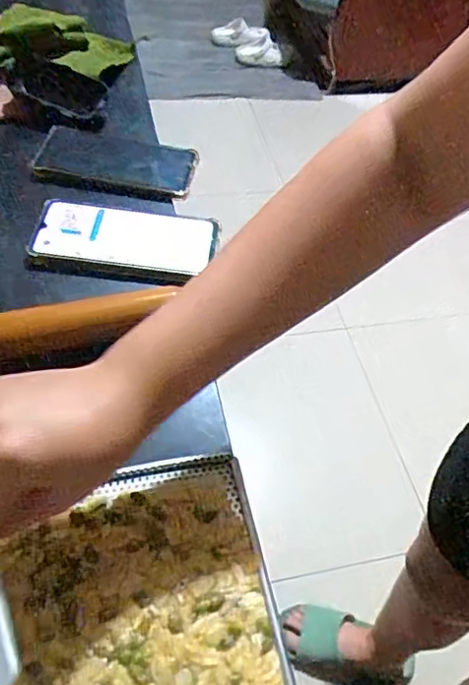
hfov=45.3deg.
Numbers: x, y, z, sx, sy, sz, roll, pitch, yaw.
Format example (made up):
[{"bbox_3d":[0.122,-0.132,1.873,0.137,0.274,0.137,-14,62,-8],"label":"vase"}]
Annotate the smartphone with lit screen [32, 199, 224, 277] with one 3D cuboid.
[{"bbox_3d":[-0.101,-0.100,0.526,0.164,0.013,0.074,6,52,-2],"label":"smartphone with lit screen"}]

